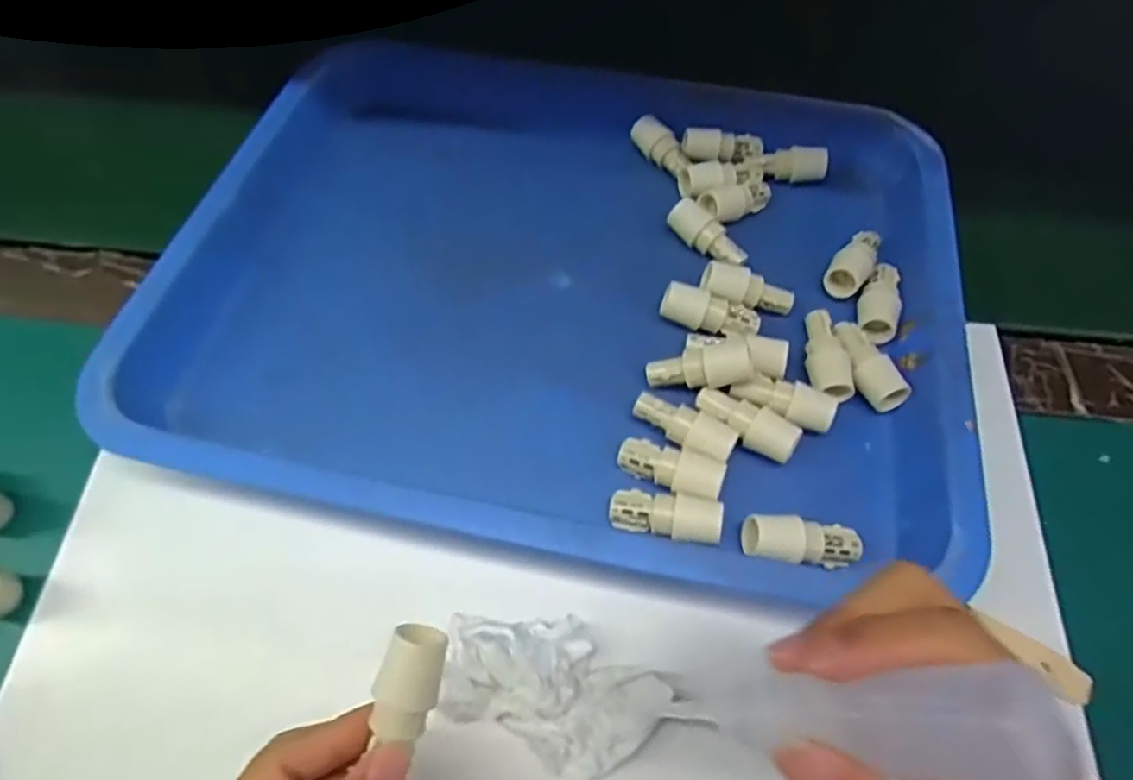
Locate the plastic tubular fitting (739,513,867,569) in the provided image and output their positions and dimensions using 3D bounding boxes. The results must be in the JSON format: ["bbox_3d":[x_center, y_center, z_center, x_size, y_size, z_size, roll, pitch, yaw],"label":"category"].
[{"bbox_3d":[0.112,0.074,0.321,0.055,0.024,0.021,5,61,1],"label":"plastic tubular fitting"}]

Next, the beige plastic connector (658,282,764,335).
[{"bbox_3d":[0.082,-0.043,0.380,0.055,0.019,0.018,16,62,7],"label":"beige plastic connector"}]

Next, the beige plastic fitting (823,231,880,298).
[{"bbox_3d":[0.175,-0.079,0.407,0.022,0.016,0.050,29,64,14],"label":"beige plastic fitting"}]

